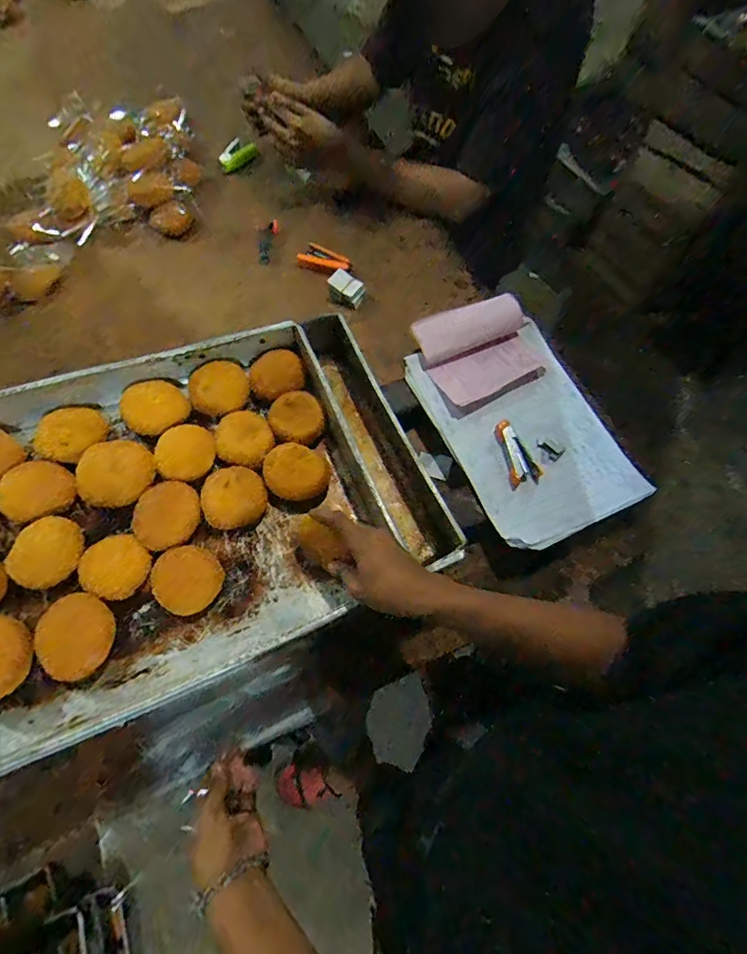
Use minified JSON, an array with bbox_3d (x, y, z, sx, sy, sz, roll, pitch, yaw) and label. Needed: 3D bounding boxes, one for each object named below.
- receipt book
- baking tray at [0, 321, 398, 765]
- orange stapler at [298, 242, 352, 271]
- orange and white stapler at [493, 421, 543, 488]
[{"bbox_3d":[0.162,-0.190,0.673,0.161,0.027,0.152,-22,87,-4],"label":"receipt book"},{"bbox_3d":[-0.319,0.052,0.511,0.628,0.086,0.408,-20,74,-15],"label":"baking tray"},{"bbox_3d":[-0.091,-0.392,0.807,0.095,0.021,0.053,34,73,13],"label":"orange stapler"},{"bbox_3d":[0.201,-0.035,0.618,0.043,0.013,0.094,-13,69,-4],"label":"orange and white stapler"}]

